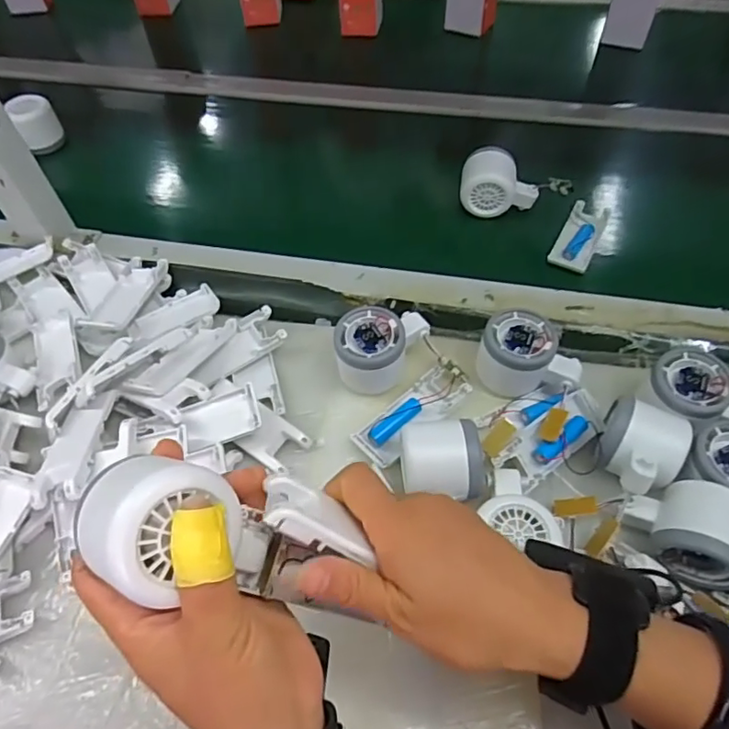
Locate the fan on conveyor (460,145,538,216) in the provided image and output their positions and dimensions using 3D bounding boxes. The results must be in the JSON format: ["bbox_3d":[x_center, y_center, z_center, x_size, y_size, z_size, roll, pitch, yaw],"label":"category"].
[{"bbox_3d":[0.148,-0.201,0.619,0.083,0.045,0.068,1,55,3],"label":"fan on conveyor"}]

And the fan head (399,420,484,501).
[{"bbox_3d":[0.055,0.073,0.410,0.055,0.049,0.050,-3,55,0],"label":"fan head"}]

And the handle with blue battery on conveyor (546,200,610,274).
[{"bbox_3d":[0.226,-0.135,0.591,0.041,0.012,0.100,23,59,18],"label":"handle with blue battery on conveyor"}]

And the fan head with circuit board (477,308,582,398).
[{"bbox_3d":[0.137,-0.010,0.467,0.078,0.043,0.052,10,56,10],"label":"fan head with circuit board"}]

